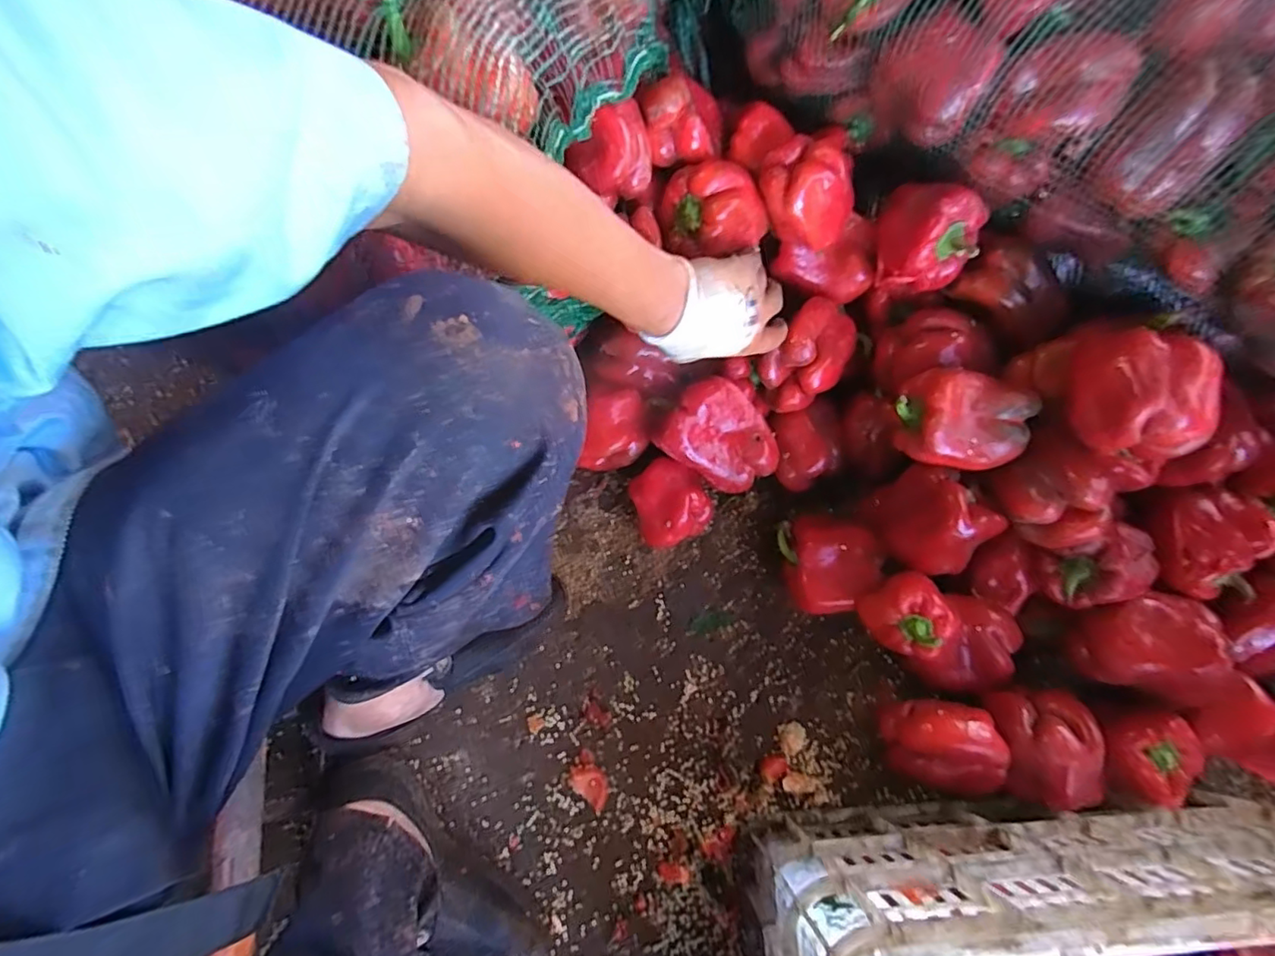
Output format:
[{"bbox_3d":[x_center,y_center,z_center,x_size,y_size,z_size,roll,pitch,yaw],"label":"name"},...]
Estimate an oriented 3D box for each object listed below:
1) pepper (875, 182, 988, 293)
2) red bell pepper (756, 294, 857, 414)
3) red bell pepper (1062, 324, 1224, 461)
[{"bbox_3d":[0.286,-0.228,0.570,0.077,0.074,0.094,11,103,-32],"label":"pepper"},{"bbox_3d":[0.183,-0.137,0.632,0.082,0.063,0.122,45,67,-16],"label":"red bell pepper"},{"bbox_3d":[0.419,-0.069,0.504,0.097,0.090,0.097,7,76,2],"label":"red bell pepper"}]

